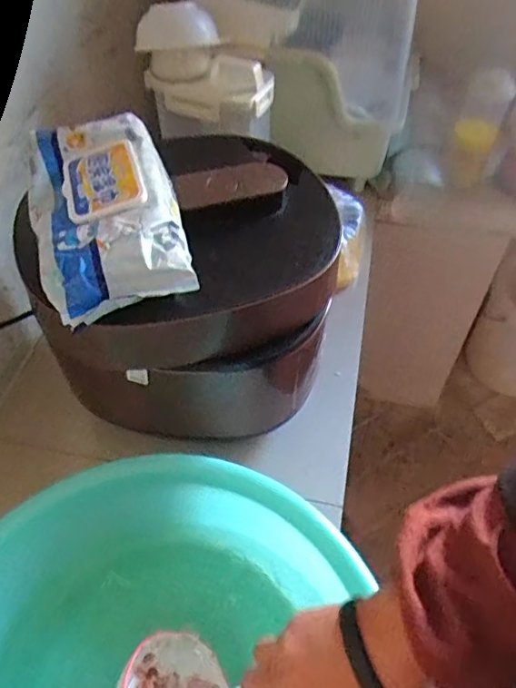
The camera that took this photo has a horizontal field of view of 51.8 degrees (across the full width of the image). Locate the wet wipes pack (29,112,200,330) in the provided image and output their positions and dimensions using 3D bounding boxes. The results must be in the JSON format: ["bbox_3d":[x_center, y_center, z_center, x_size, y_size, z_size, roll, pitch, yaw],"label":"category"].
[{"bbox_3d":[-0.127,-0.114,0.442,0.122,0.043,0.206,-15,53,-12],"label":"wet wipes pack"}]

